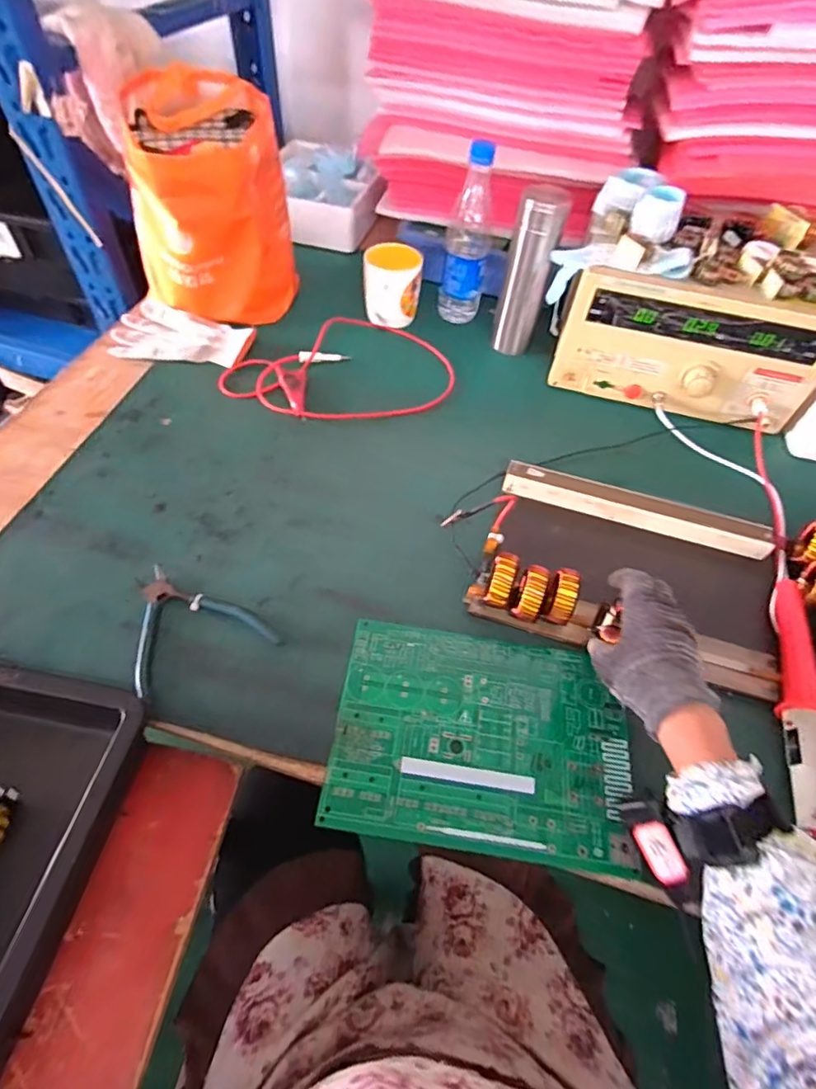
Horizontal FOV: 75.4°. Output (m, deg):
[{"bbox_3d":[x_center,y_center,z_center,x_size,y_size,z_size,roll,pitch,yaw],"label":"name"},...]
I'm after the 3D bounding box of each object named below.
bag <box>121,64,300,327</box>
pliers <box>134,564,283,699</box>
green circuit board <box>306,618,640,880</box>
[{"bbox_3d":[-0.273,-0.470,0.736,0.199,0.230,0.219,-7,55,-10],"label":"bag"},{"bbox_3d":[-0.205,0.065,0.501,0.124,0.008,0.126,-22,59,-20],"label":"pliers"},{"bbox_3d":[0.065,0.164,0.464,0.250,0.006,0.178,8,54,1],"label":"green circuit board"}]

